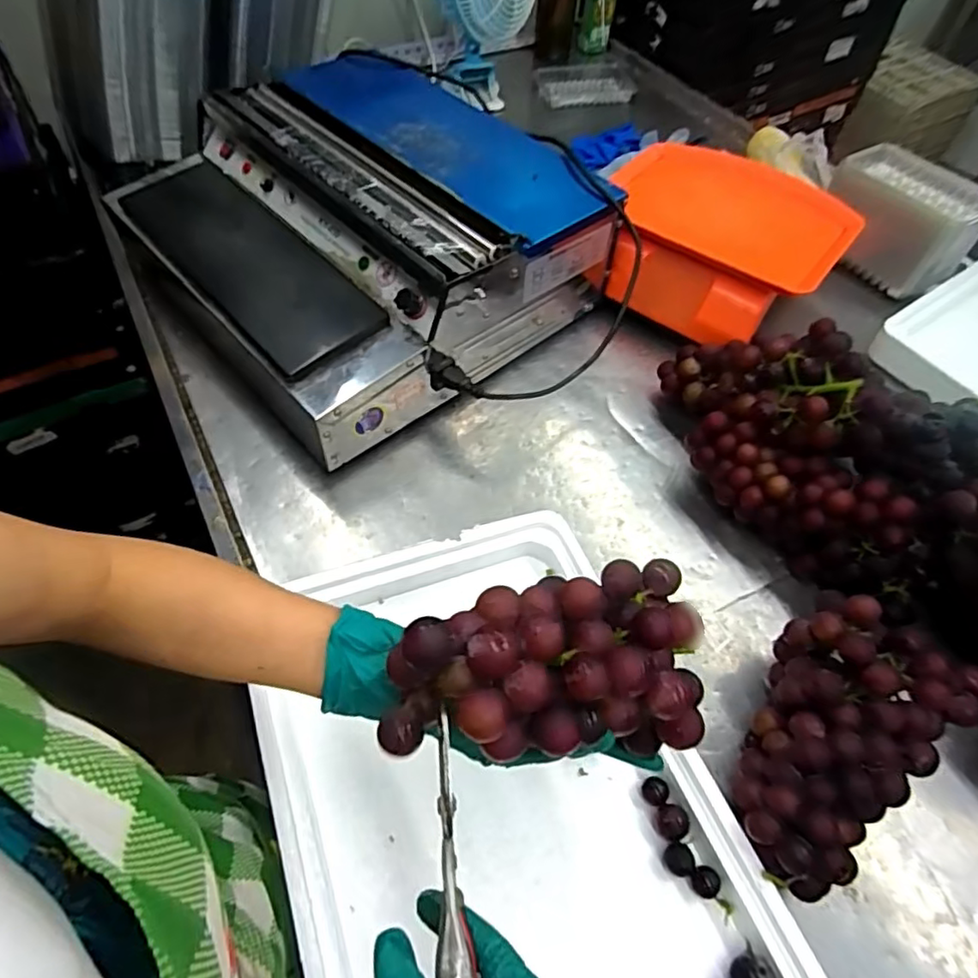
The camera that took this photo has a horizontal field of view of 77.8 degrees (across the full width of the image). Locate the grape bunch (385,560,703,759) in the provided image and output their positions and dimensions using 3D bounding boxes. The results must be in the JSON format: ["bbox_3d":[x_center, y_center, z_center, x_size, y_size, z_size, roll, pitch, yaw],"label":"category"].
[{"bbox_3d":[0.043,0.094,0.323,0.189,0.066,0.096,-2,54,-30],"label":"grape bunch"}]

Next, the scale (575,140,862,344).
[{"bbox_3d":[0.292,-0.313,0.799,0.297,0.158,0.233,23,57,13],"label":"scale"}]

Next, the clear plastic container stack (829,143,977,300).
[{"bbox_3d":[0.594,-0.386,0.887,0.114,0.126,0.204,-23,61,-19],"label":"clear plastic container stack"}]

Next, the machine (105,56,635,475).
[{"bbox_3d":[-0.166,-0.347,0.764,0.444,0.154,0.563,-35,64,-24],"label":"machine"}]

